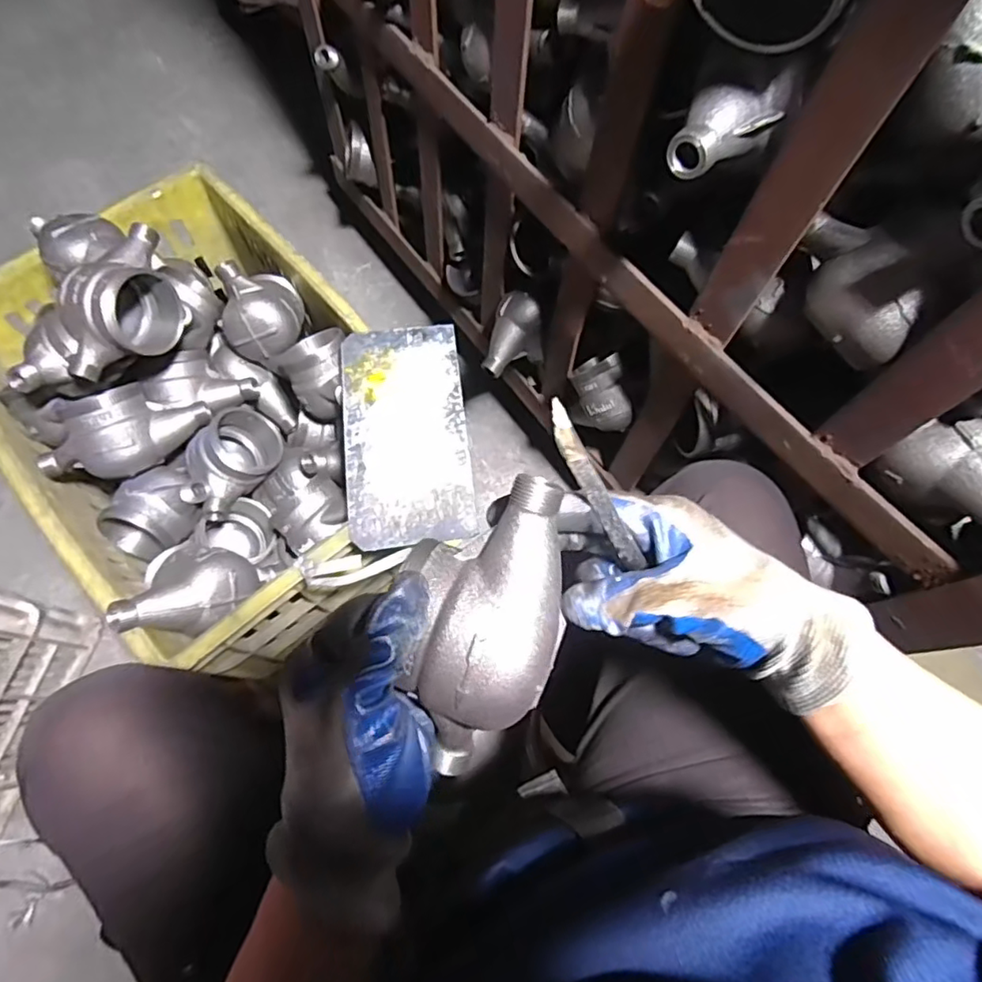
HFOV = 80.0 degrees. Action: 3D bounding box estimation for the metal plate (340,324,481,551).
[{"bbox_3d":[-0.084,-0.062,0.589,0.122,0.005,0.238,-6,69,-5],"label":"metal plate"}]

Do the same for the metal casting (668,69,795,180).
[{"bbox_3d":[0.131,-0.210,0.334,0.069,0.034,0.039,-30,73,1],"label":"metal casting"}]

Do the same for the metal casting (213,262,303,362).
[{"bbox_3d":[-0.272,-0.205,0.697,0.104,0.084,0.104,-4,101,-21],"label":"metal casting"}]

